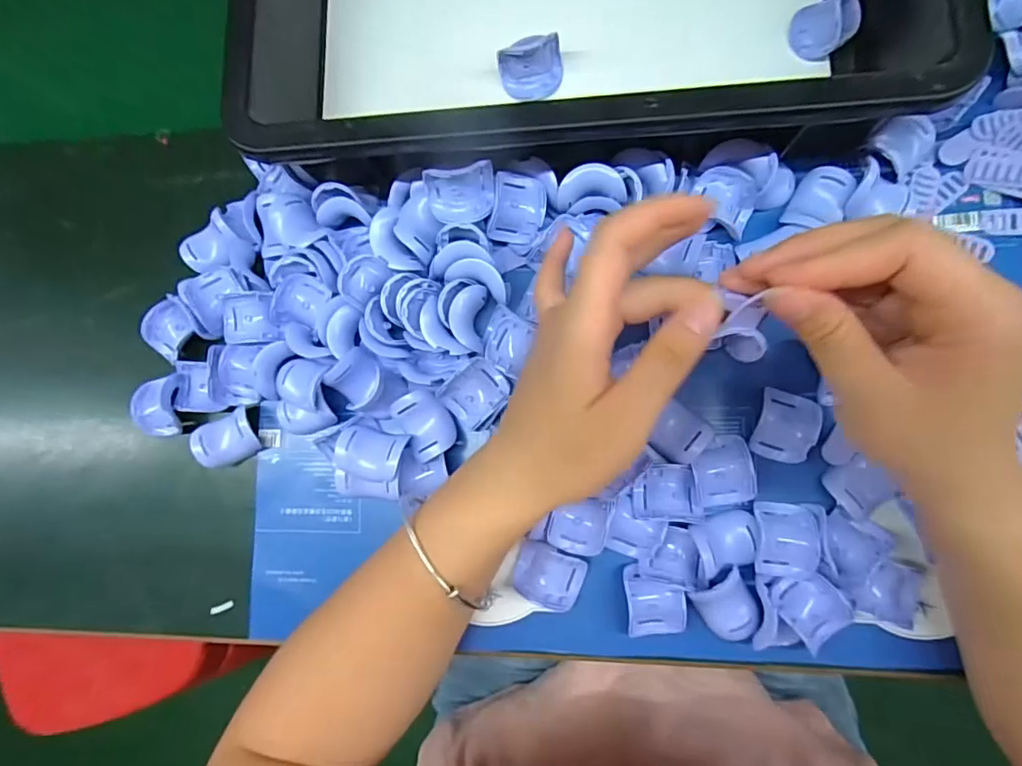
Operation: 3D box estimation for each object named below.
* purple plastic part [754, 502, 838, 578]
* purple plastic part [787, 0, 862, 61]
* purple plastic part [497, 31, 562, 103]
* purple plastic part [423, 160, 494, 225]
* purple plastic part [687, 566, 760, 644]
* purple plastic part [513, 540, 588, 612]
[{"bbox_3d":[0.146,0.083,0.274,0.032,0.014,0.036,-5,82,6],"label":"purple plastic part"},{"bbox_3d":[0.178,-0.203,0.294,0.033,0.025,0.029,-27,80,3],"label":"purple plastic part"},{"bbox_3d":[0.012,-0.189,0.318,0.037,0.017,0.033,-14,132,2],"label":"purple plastic part"},{"bbox_3d":[-0.026,-0.101,0.287,0.036,0.027,0.028,-11,82,5],"label":"purple plastic part"},{"bbox_3d":[0.115,0.118,0.278,0.029,0.014,0.034,-30,80,2],"label":"purple plastic part"},{"bbox_3d":[0.021,0.106,0.292,0.037,0.011,0.032,26,87,9],"label":"purple plastic part"}]

